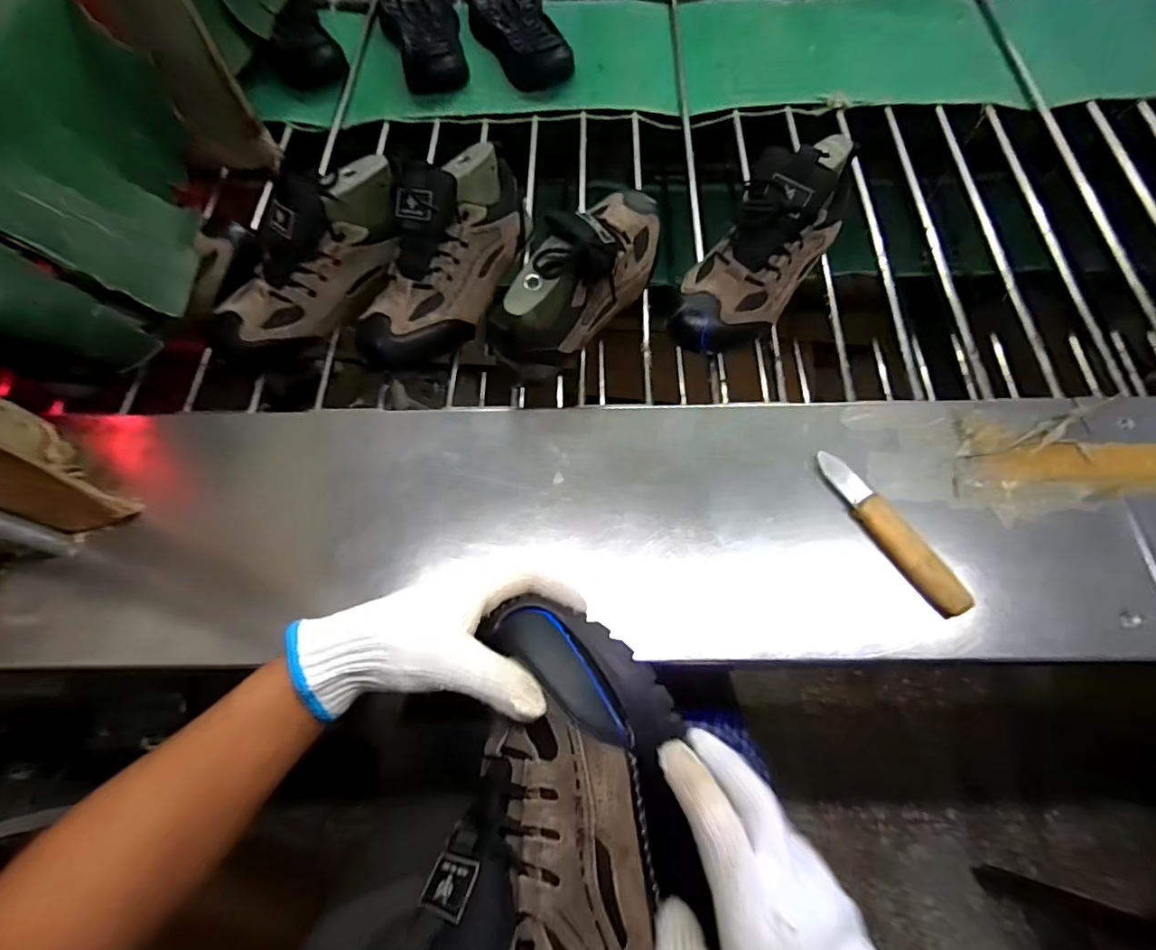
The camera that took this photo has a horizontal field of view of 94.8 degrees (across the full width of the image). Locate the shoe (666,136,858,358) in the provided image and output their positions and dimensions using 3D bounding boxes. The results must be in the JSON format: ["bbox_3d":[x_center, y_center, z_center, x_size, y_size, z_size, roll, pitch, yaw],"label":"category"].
[{"bbox_3d":[0.192,-0.239,0.536,0.100,0.118,0.249,31,71,14],"label":"shoe"}]

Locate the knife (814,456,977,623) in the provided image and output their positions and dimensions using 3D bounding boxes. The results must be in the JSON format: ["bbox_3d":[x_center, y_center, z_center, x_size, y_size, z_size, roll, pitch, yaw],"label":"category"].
[{"bbox_3d":[0.262,0.045,0.449,0.026,0.024,0.159,-28,70,-11],"label":"knife"}]

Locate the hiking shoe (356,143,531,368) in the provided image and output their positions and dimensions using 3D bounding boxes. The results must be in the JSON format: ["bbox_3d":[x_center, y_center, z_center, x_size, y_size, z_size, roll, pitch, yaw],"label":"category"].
[{"bbox_3d":[-0.138,-0.226,0.550,0.101,0.109,0.257,24,83,12],"label":"hiking shoe"}]

